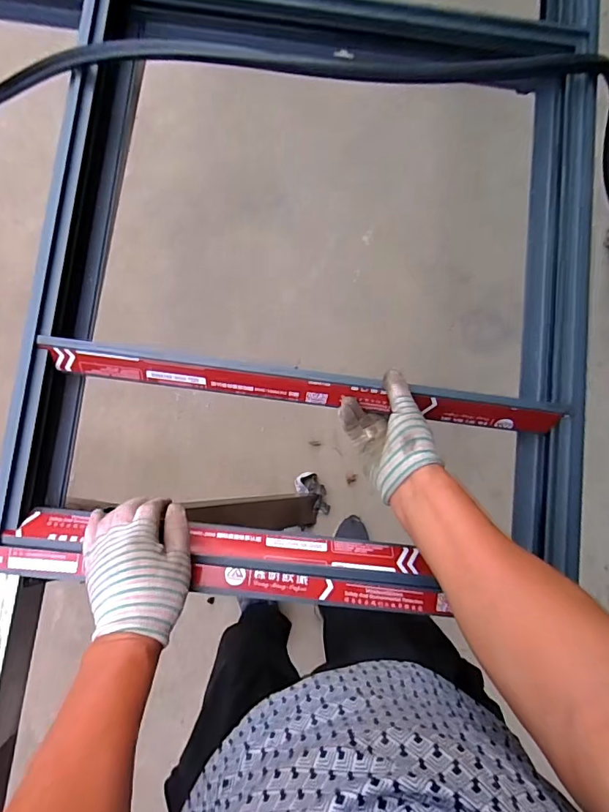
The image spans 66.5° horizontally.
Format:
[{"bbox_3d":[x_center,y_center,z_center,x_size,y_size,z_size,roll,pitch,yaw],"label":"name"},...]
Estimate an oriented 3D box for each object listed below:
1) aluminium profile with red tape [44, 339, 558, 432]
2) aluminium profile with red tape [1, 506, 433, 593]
[{"bbox_3d":[0.007,-0.023,0.542,0.592,0.032,0.038,7,84,-2],"label":"aluminium profile with red tape"},{"bbox_3d":[-0.086,0.157,0.519,0.450,0.035,0.040,7,84,-2],"label":"aluminium profile with red tape"}]

